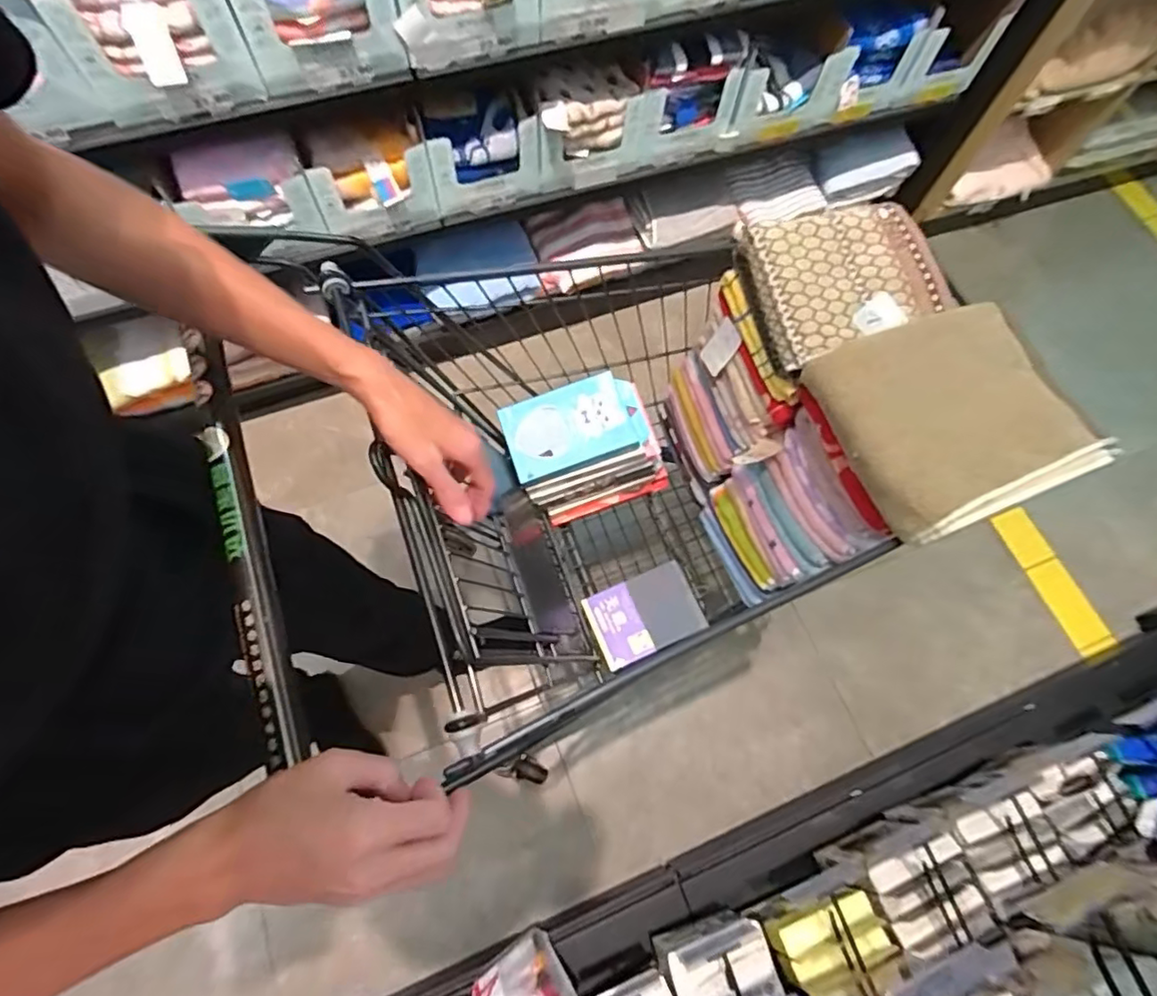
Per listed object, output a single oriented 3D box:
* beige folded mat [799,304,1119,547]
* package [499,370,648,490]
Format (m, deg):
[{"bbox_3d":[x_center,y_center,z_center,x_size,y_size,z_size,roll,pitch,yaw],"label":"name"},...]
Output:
[{"bbox_3d":[0.380,-0.081,0.602,0.227,0.053,0.204,-21,74,-15],"label":"beige folded mat"},{"bbox_3d":[-0.006,-0.102,0.847,0.196,0.039,0.118,-20,75,-1],"label":"package"}]

